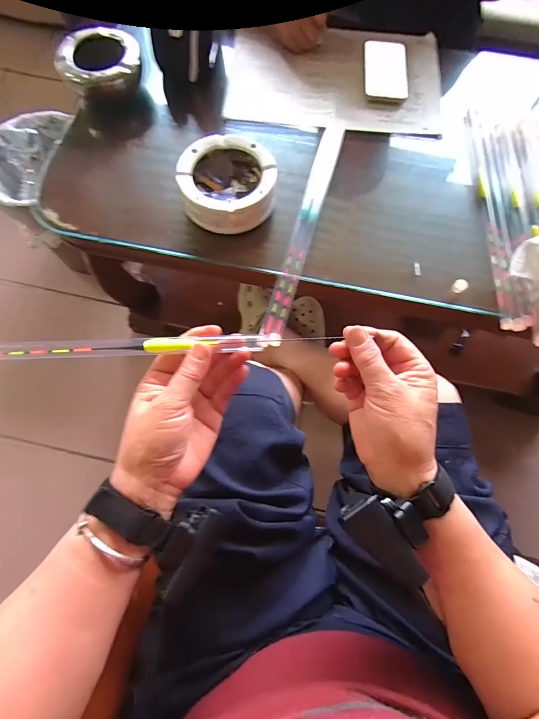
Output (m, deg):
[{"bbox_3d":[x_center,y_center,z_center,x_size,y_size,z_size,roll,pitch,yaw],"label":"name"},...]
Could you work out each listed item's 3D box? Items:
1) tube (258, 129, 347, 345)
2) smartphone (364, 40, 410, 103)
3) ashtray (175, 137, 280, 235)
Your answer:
[{"bbox_3d":[0.054,-0.204,0.532,0.035,0.014,0.394,16,72,5],"label":"tube"},{"bbox_3d":[0.215,-0.540,0.654,0.080,0.012,0.161,5,71,1],"label":"smartphone"},{"bbox_3d":[-0.060,-0.259,0.524,0.137,0.049,0.136,5,71,1],"label":"ashtray"}]

